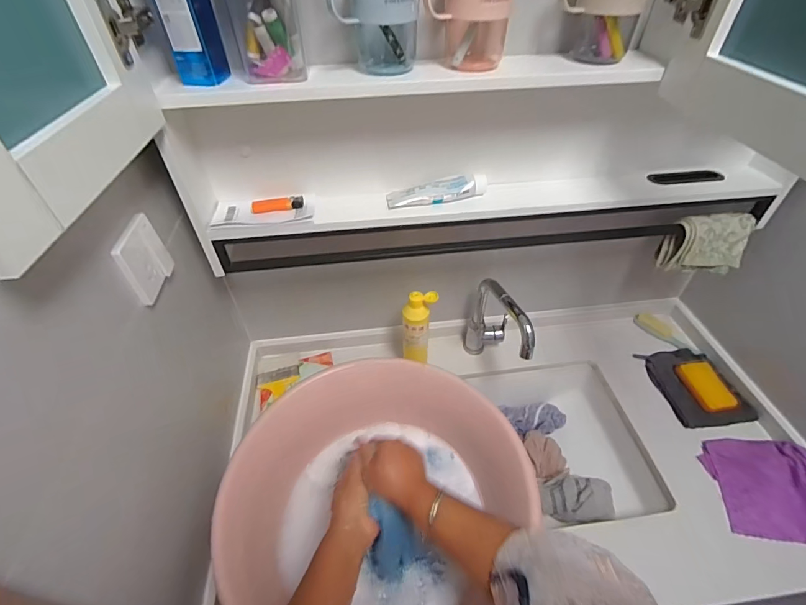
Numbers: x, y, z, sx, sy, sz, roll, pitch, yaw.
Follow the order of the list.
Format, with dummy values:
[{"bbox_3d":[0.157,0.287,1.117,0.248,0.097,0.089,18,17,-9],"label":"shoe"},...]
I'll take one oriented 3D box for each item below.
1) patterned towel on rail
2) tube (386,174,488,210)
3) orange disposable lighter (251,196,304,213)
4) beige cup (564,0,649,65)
[{"bbox_3d":[0.568,-0.105,0.749,0.134,0.106,0.056,2,45,3],"label":"patterned towel on rail"},{"bbox_3d":[0.057,-0.186,0.667,0.166,0.033,0.041,-5,45,-5],"label":"tube"},{"bbox_3d":[-0.204,-0.158,0.651,0.082,0.017,0.017,-8,45,-7],"label":"orange disposable lighter"},{"bbox_3d":[0.259,-0.375,0.526,0.099,0.101,0.077,21,49,20],"label":"beige cup"}]

